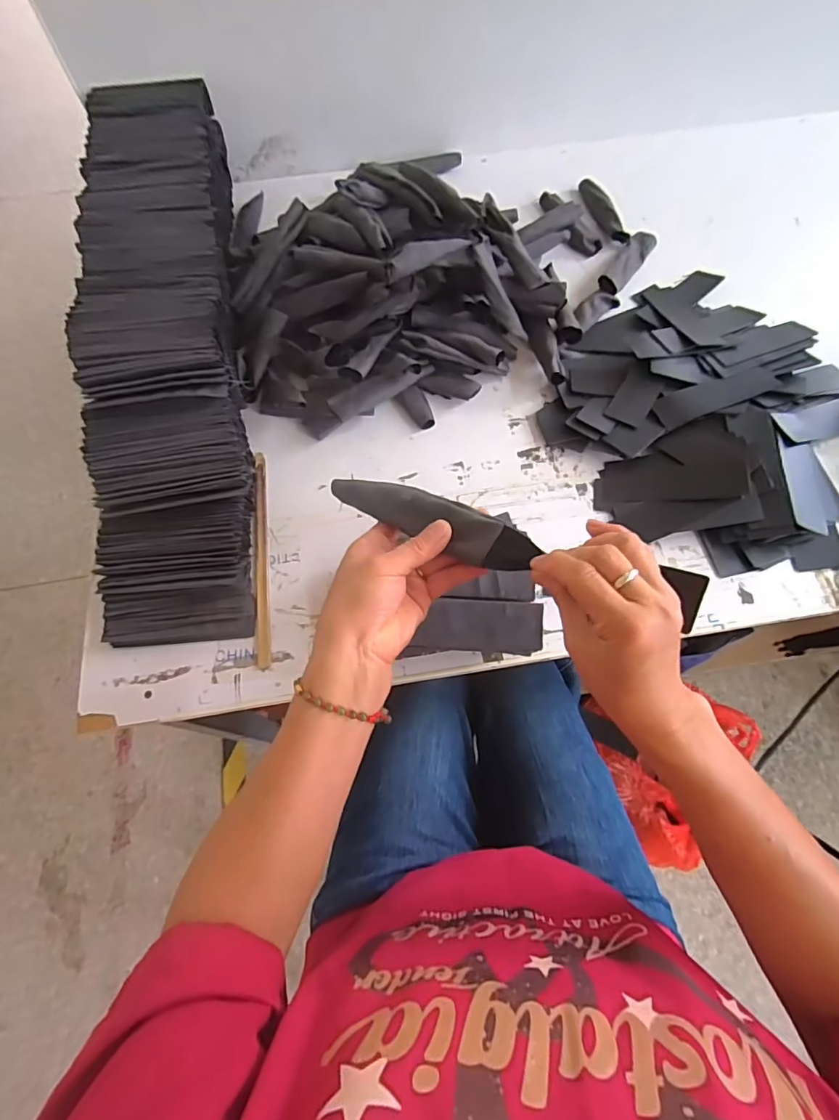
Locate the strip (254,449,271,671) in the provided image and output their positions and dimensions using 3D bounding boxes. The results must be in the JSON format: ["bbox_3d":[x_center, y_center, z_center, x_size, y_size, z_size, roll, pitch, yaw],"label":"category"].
[{"bbox_3d":[-0.182,-0.009,0.591,0.016,0.008,0.266,-8,68,-1],"label":"strip"}]

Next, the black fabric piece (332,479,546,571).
[{"bbox_3d":[0.004,-0.032,0.392,0.174,0.019,0.036,22,70,27],"label":"black fabric piece"}]

